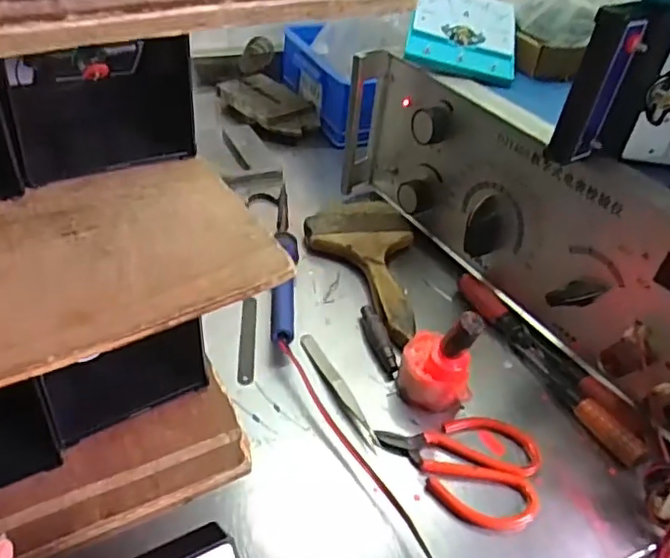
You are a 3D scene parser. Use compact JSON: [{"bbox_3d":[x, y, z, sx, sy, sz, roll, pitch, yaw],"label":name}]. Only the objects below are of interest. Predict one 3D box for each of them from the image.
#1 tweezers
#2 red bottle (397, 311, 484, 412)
[{"bbox_3d":[0.000,0.077,0.426,0.013,0.009,0.112,-13,44,-23],"label":"tweezers"},{"bbox_3d":[0.074,0.048,0.411,0.049,0.085,0.050,13,40,6],"label":"red bottle"}]

